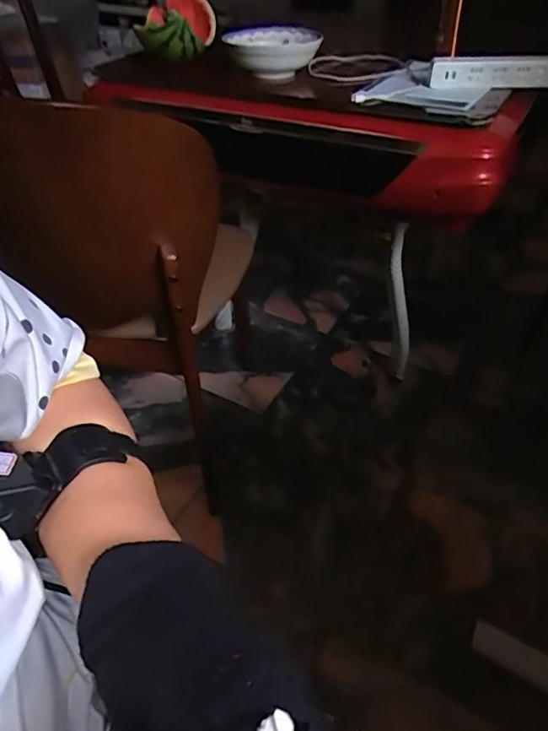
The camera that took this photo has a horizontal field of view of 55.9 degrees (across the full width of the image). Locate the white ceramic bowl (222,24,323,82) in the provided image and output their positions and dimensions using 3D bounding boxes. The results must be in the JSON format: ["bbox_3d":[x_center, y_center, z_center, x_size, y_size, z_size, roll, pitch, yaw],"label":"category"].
[{"bbox_3d":[-0.006,-0.652,1.073,0.178,0.075,0.193,0,42,0],"label":"white ceramic bowl"}]

